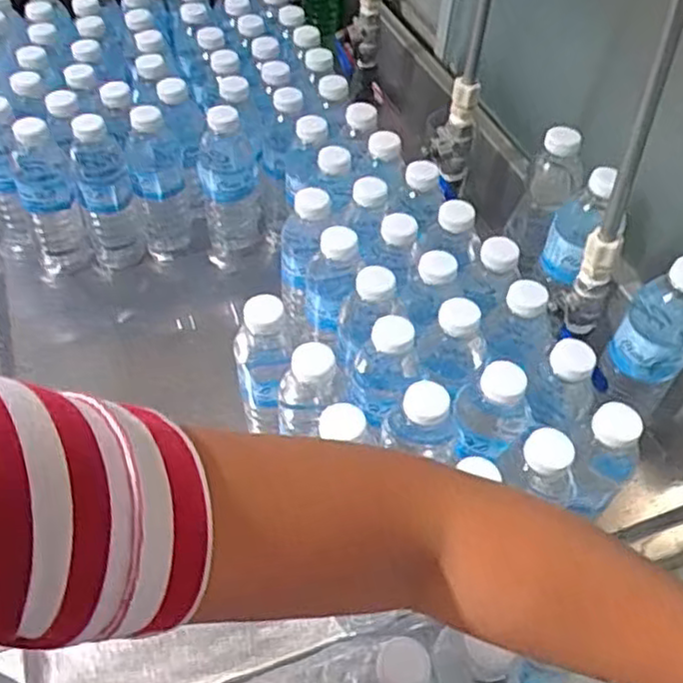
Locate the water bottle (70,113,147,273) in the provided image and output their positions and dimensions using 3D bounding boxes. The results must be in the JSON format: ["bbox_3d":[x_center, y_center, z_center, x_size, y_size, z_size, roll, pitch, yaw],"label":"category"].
[{"bbox_3d":[-0.255,-0.161,0.764,0.051,0.174,0.055,-19,53,-20],"label":"water bottle"}]

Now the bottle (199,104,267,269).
[{"bbox_3d":[-0.123,-0.173,0.789,0.064,0.177,0.066,-4,50,-8],"label":"bottle"}]

